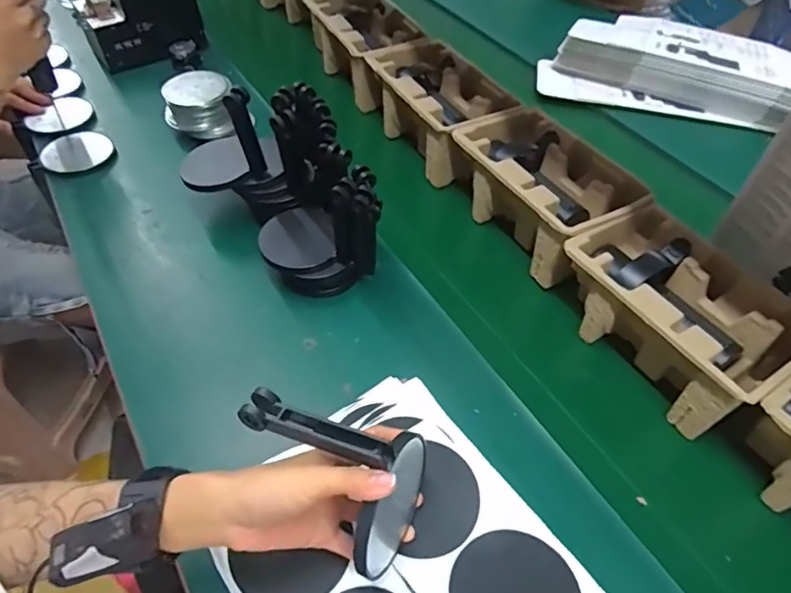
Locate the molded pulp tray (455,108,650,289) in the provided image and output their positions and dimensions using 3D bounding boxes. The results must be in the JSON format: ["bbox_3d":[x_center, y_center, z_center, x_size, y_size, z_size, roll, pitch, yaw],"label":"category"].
[{"bbox_3d":[0.189,-0.136,0.687,0.143,0.103,0.231,-21,56,-21],"label":"molded pulp tray"}]

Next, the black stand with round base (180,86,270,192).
[{"bbox_3d":[-0.217,-0.197,0.635,0.095,0.130,0.089,-15,54,-17],"label":"black stand with round base"}]

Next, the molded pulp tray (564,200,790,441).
[{"bbox_3d":[0.293,0.028,0.573,0.139,0.123,0.221,-25,57,-23],"label":"molded pulp tray"}]

